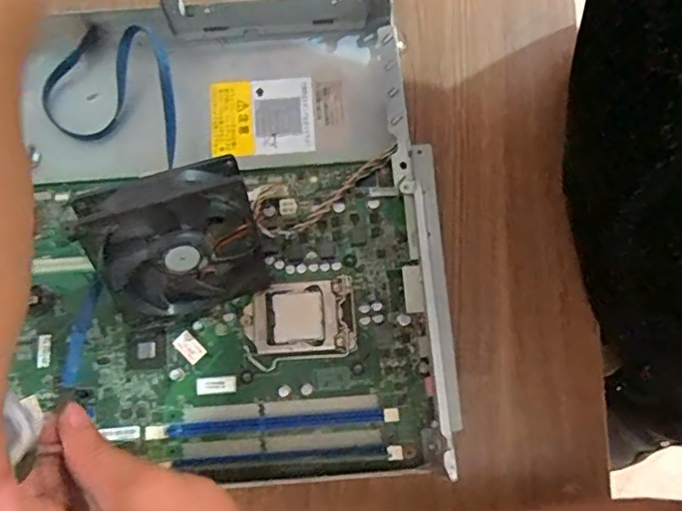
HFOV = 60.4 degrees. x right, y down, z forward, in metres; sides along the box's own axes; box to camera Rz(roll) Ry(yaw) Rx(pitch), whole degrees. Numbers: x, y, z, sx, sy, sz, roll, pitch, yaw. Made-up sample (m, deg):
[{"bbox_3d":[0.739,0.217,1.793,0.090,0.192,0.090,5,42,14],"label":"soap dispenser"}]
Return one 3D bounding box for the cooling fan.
[{"bbox_3d":[-0.095,-0.005,0.343,0.089,0.093,0.026,-19,50,-14],"label":"cooling fan"}]

